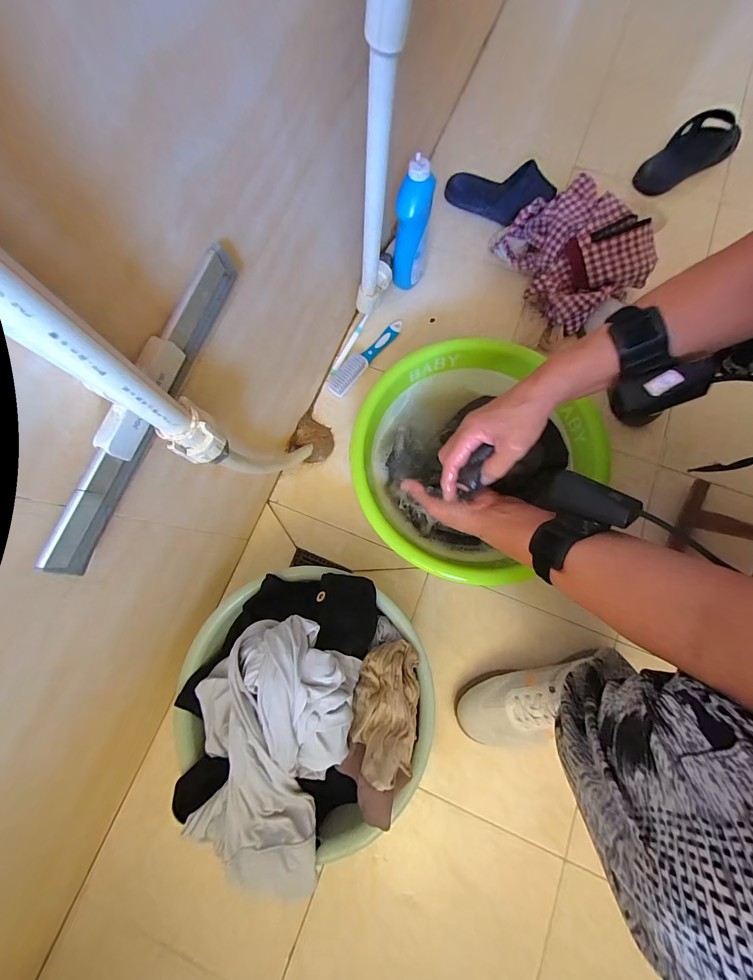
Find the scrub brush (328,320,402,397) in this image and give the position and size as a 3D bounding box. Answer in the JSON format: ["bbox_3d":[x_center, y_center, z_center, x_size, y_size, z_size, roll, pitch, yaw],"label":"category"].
[{"bbox_3d":[-0.022,-0.254,0.621,0.045,0.029,0.189,35,81,8],"label":"scrub brush"}]

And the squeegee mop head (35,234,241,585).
[{"bbox_3d":[-0.185,-0.074,0.275,0.016,0.046,0.294,22,79,6],"label":"squeegee mop head"}]

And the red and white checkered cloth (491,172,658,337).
[{"bbox_3d":[0.348,-0.423,0.598,0.177,0.129,0.247,-23,78,-4],"label":"red and white checkered cloth"}]

